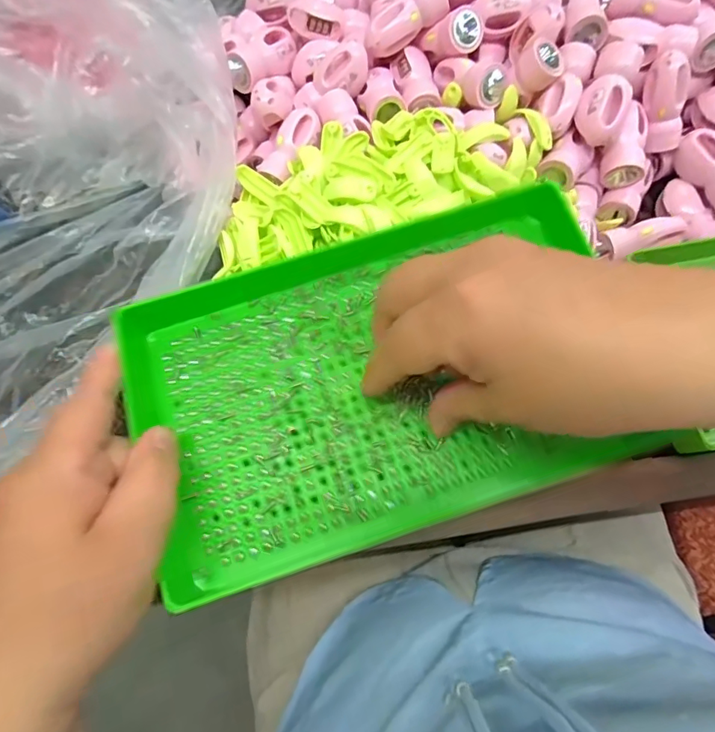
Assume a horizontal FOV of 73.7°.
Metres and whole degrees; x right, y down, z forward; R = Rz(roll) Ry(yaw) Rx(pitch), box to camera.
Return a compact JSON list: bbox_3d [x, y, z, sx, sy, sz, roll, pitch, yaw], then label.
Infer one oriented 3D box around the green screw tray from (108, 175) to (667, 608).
[{"bbox_3d":[0.015,0.001,0.251,0.249,0.025,0.163,-17,74,-6],"label":"green screw tray"}]

